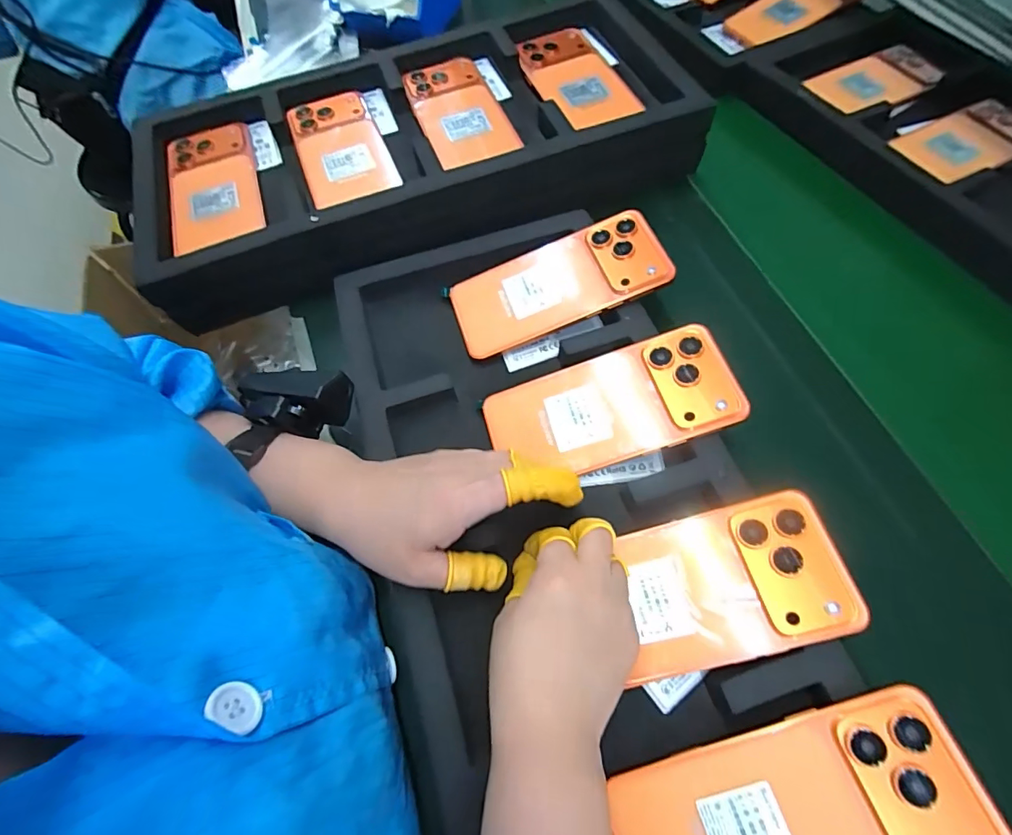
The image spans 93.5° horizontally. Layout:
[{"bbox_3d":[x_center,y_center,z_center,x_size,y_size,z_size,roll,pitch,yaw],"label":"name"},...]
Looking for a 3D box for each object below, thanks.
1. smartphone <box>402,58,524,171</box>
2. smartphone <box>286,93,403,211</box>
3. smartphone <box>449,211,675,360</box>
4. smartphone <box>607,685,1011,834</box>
[{"bbox_3d":[-0.047,-0.294,0.452,0.076,0.011,0.136,-20,67,-11],"label":"smartphone"},{"bbox_3d":[-0.147,-0.240,0.425,0.074,0.015,0.159,-21,65,-9],"label":"smartphone"},{"bbox_3d":[0.039,-0.105,0.370,0.163,0.008,0.076,-22,66,6],"label":"smartphone"},{"bbox_3d":[0.132,0.188,0.217,0.158,0.008,0.077,-21,66,5],"label":"smartphone"}]

